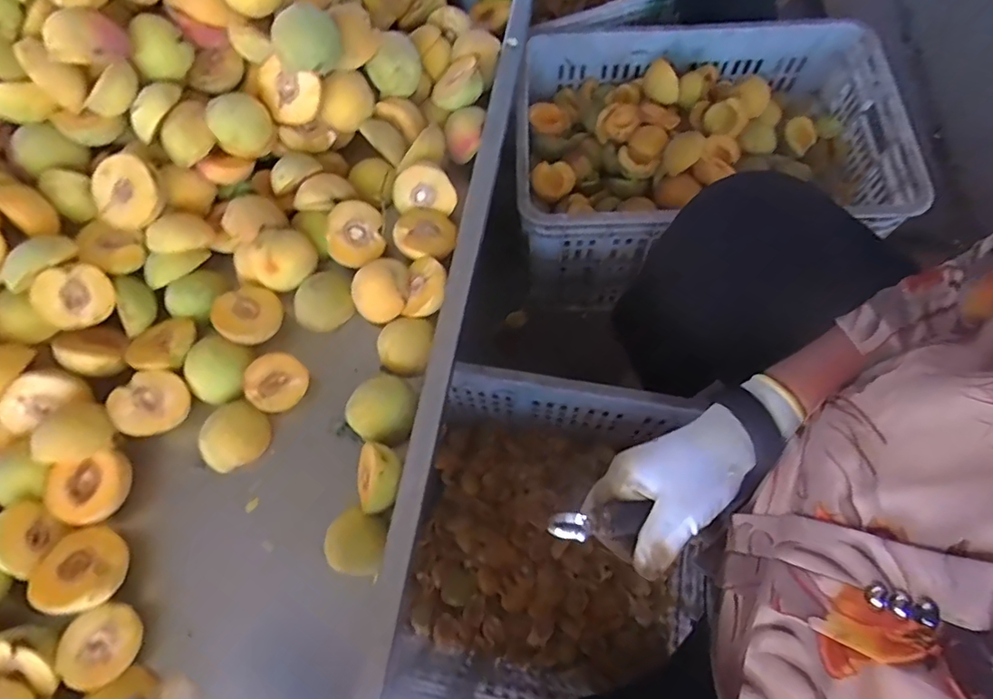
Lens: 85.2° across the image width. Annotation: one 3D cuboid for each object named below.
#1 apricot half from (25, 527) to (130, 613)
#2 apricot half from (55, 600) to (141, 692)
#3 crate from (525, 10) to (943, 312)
[{"bbox_3d":[-0.336,0.185,0.443,0.066,0.032,0.065,15,46,11],"label":"apricot half"},{"bbox_3d":[-0.312,0.234,0.428,0.053,0.026,0.057,8,64,-16],"label":"apricot half"},{"bbox_3d":[0.306,-0.292,0.856,0.519,0.259,0.395,3,70,4],"label":"crate"}]

